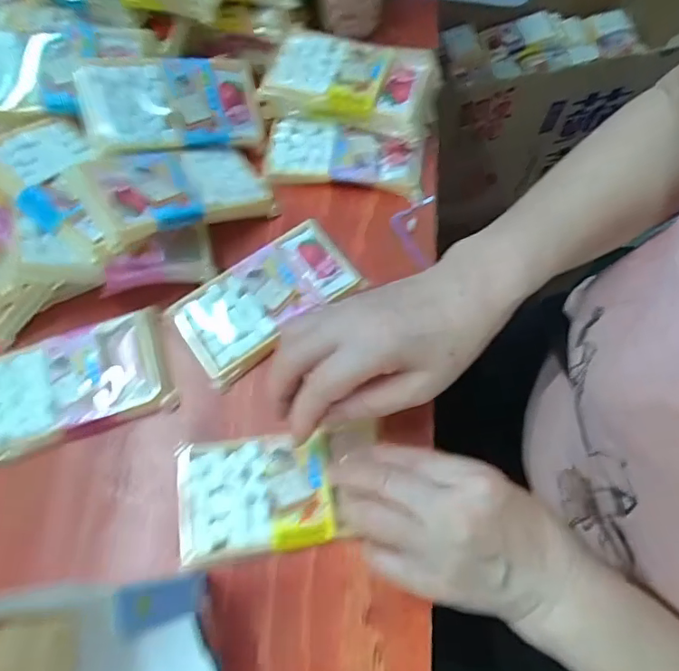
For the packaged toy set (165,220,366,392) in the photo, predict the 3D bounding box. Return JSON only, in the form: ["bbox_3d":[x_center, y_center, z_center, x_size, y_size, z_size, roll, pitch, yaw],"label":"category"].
[{"bbox_3d":[-0.054,-0.030,0.377,0.133,0.009,0.071,-37,72,-13],"label":"packaged toy set"}]

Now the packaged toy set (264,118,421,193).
[{"bbox_3d":[0.002,-0.151,0.425,0.127,0.016,0.055,9,68,5],"label":"packaged toy set"}]

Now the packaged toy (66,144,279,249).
[{"bbox_3d":[-0.120,-0.114,0.385,0.138,0.012,0.079,-24,72,-35],"label":"packaged toy"}]

